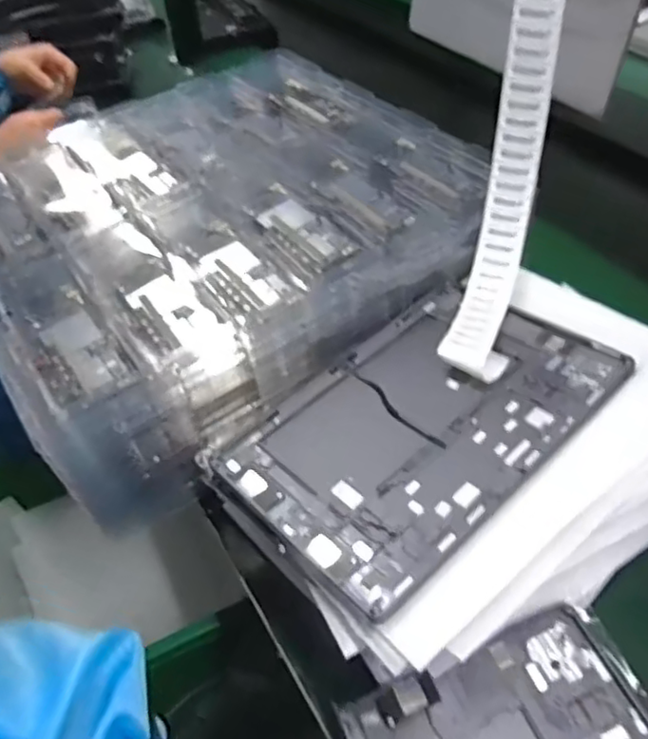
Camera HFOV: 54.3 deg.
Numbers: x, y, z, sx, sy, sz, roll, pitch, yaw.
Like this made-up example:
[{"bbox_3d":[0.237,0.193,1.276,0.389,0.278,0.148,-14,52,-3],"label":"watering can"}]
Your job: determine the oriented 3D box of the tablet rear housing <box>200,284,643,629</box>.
[{"bbox_3d":[0.068,0.033,0.432,0.255,0.009,0.164,-37,47,-24],"label":"tablet rear housing"}]

